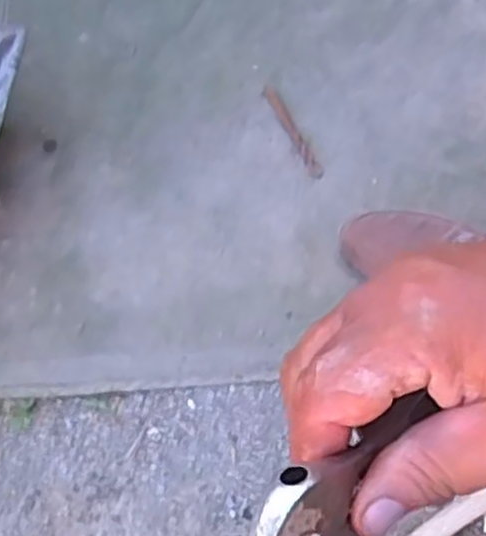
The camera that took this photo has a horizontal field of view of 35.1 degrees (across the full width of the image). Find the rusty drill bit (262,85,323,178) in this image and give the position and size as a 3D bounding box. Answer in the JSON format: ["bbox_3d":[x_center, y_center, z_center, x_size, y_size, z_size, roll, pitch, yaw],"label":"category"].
[{"bbox_3d":[0.054,-0.149,0.841,0.018,0.010,0.124,-23,75,-18],"label":"rusty drill bit"}]

